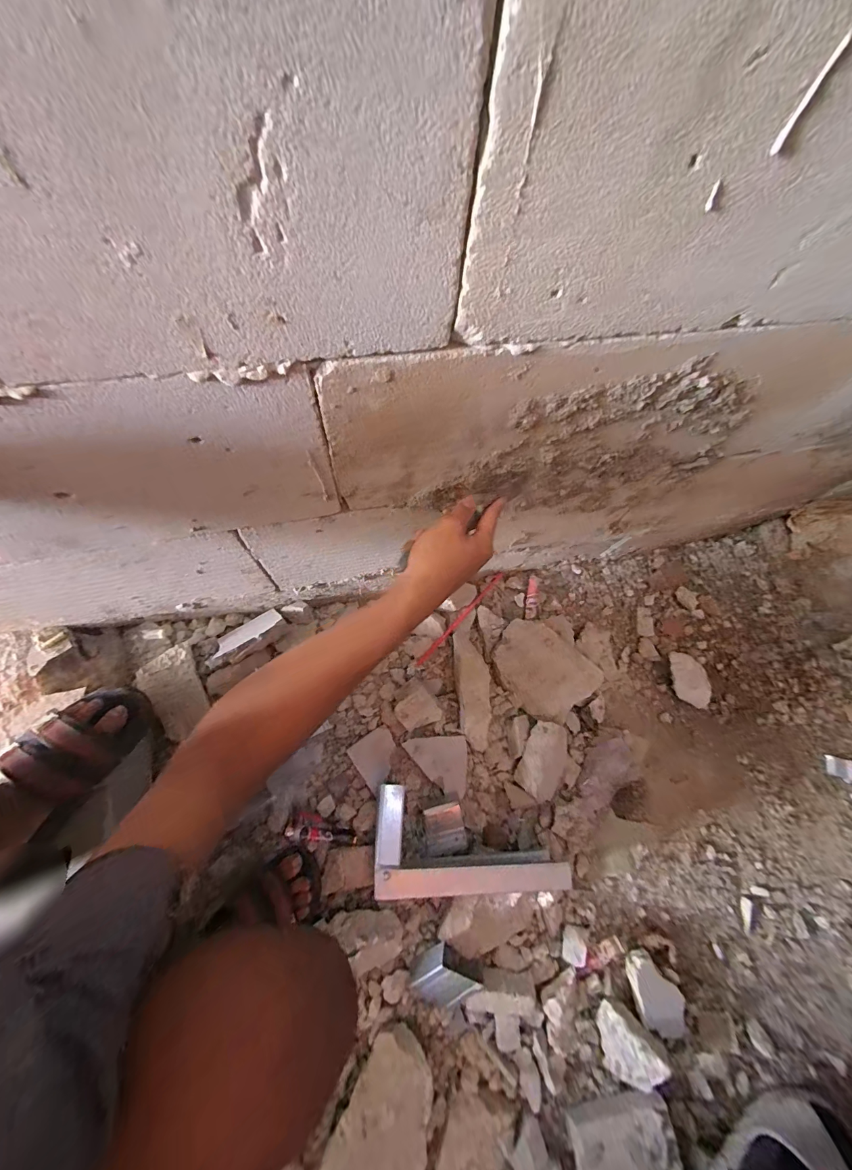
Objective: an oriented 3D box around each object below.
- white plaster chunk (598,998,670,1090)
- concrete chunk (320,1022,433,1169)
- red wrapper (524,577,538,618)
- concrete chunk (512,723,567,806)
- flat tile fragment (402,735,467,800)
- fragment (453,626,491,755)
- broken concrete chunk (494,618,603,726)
[{"bbox_3d":[0.294,0.687,0.568,0.088,0.058,0.072,42,71,13],"label":"white plaster chunk"},{"bbox_3d":[-0.055,0.711,0.504,0.118,0.049,0.174,21,68,5],"label":"concrete chunk"},{"bbox_3d":[0.228,0.026,0.826,0.024,0.020,0.100,11,67,1],"label":"red wrapper"},{"bbox_3d":[0.212,0.311,0.676,0.079,0.036,0.127,28,69,8],"label":"concrete chunk"},{"bbox_3d":[0.018,0.321,0.679,0.106,0.029,0.095,-1,71,-1],"label":"flat tile fragment"},{"bbox_3d":[0.084,0.185,0.701,0.057,0.050,0.218,-1,68,-4],"label":"fragment"},{"bbox_3d":[0.222,0.166,0.732,0.194,0.034,0.145,36,70,11],"label":"broken concrete chunk"}]

